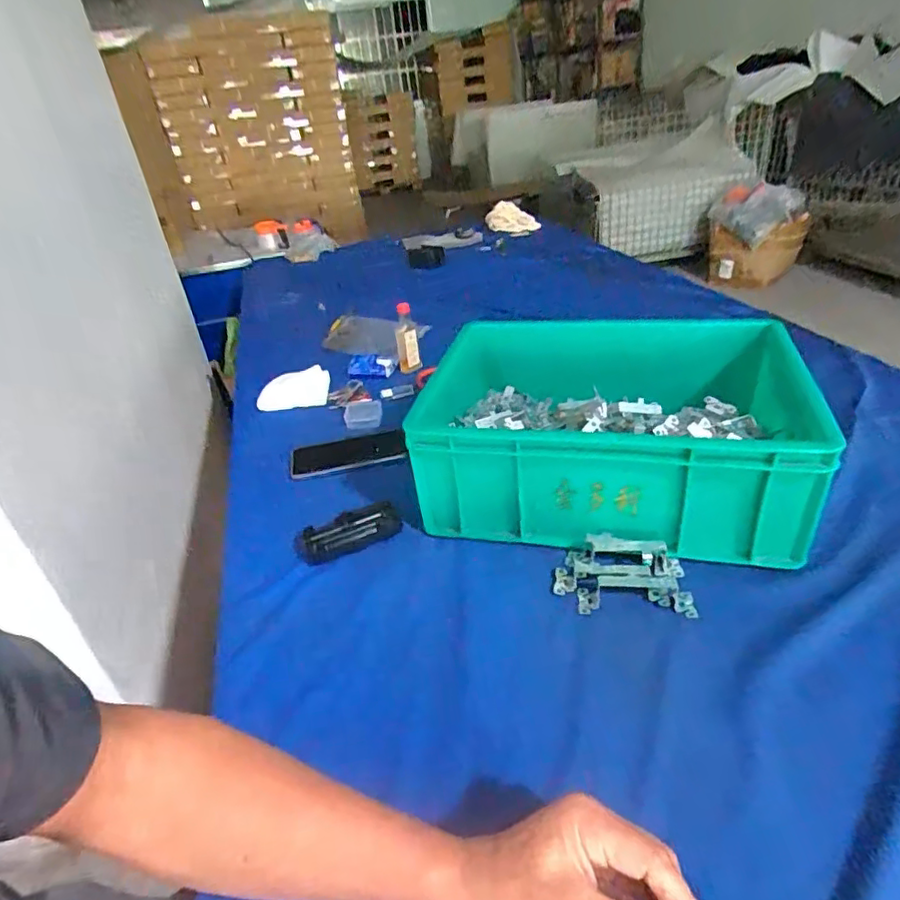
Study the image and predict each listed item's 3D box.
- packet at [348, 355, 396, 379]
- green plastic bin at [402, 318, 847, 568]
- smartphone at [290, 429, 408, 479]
[{"bbox_3d":[-0.145,-0.154,1.057,0.087,0.025,0.046,6,34,20],"label":"packet"},{"bbox_3d":[0.184,-0.031,0.693,0.391,0.145,0.297,3,33,16],"label":"green plastic bin"},{"bbox_3d":[-0.143,0.003,0.820,0.163,0.012,0.066,-12,48,2],"label":"smartphone"}]

